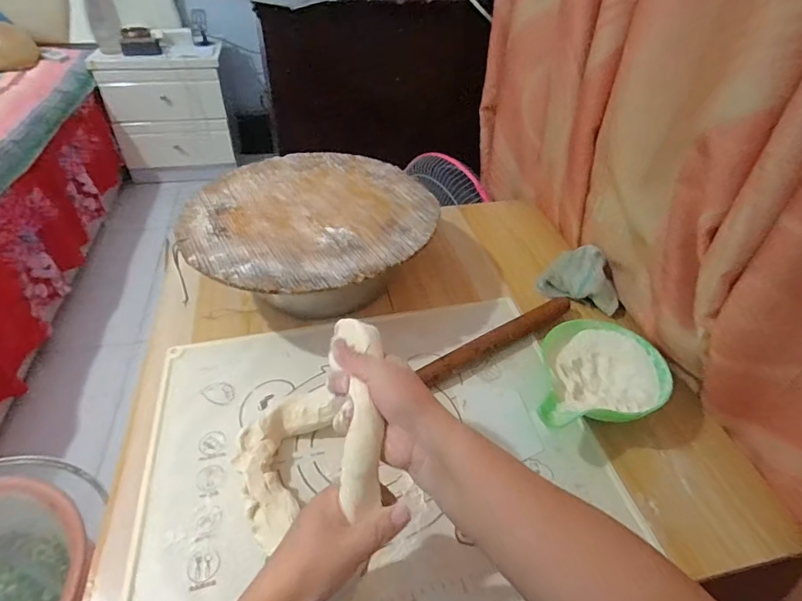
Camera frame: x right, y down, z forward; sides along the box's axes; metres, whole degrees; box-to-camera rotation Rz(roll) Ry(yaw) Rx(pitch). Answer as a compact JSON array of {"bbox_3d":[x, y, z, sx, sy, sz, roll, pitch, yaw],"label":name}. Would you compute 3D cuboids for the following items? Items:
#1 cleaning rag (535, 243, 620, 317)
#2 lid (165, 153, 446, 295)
[{"bbox_3d":[0.293,-0.042,0.748,0.121,0.059,0.102,23,46,22],"label":"cleaning rag"},{"bbox_3d":[-0.132,-0.133,0.684,0.348,0.009,0.354,1,42,-1],"label":"lid"}]

